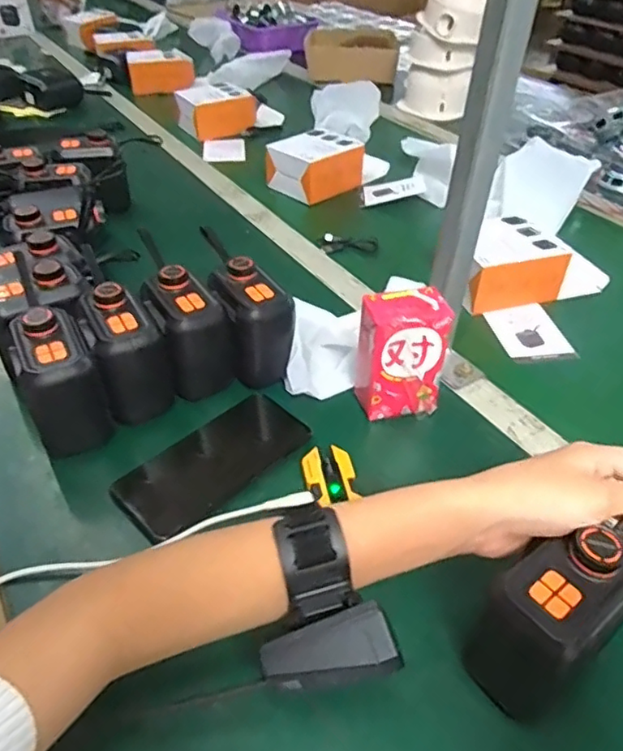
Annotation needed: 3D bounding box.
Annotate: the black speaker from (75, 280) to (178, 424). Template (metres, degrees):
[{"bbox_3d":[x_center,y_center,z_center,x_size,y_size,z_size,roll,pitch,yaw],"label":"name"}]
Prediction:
[{"bbox_3d":[-0.154,-0.019,0.494,0.057,0.093,0.086,-21,48,-14],"label":"black speaker"}]

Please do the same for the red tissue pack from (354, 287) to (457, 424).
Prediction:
[{"bbox_3d":[0.075,-0.012,0.498,0.076,0.116,0.044,-10,46,-4],"label":"red tissue pack"}]

